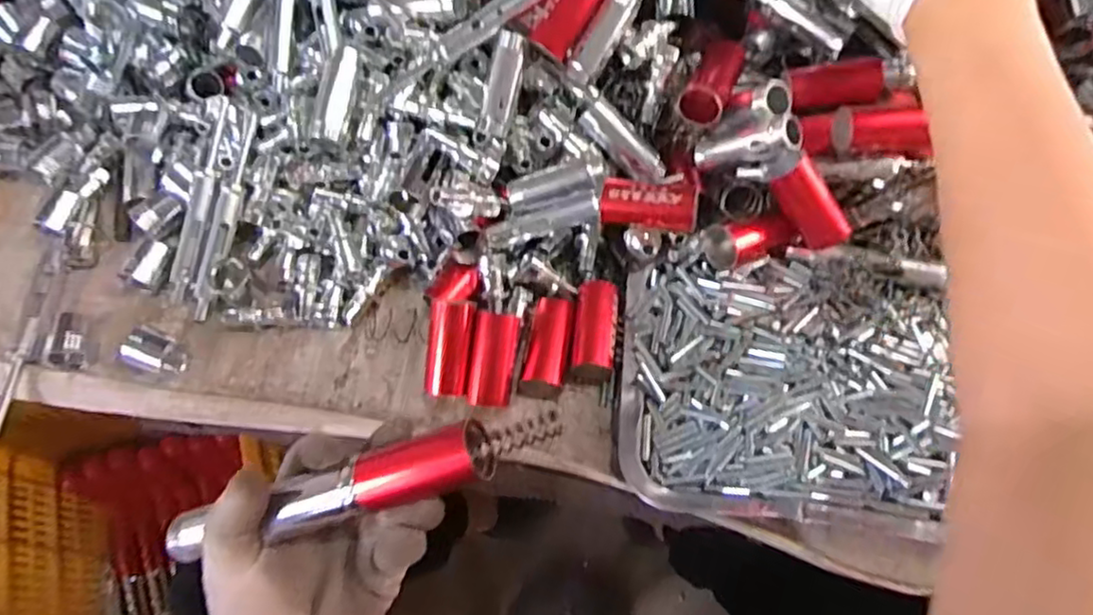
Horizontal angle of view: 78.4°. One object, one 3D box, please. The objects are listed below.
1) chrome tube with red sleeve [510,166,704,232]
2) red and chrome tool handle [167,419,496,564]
[{"bbox_3d":[0.037,-0.069,0.452,0.124,0.043,0.040,6,64,22],"label":"chrome tube with red sleeve"},{"bbox_3d":[-0.113,0.095,0.332,0.182,0.023,0.026,-19,64,10],"label":"red and chrome tool handle"}]

